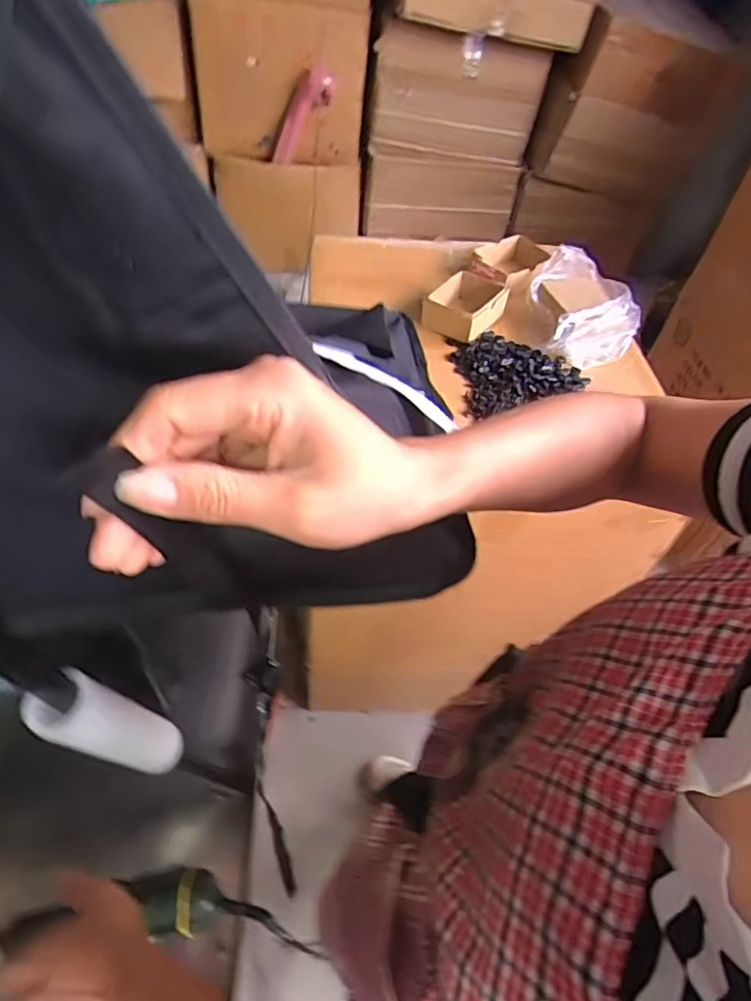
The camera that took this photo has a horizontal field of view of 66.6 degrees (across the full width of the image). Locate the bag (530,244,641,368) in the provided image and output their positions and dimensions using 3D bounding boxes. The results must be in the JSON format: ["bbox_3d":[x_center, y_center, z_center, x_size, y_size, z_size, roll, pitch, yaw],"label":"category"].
[{"bbox_3d":[0.382,-0.365,1.063,0.181,0.083,0.271,10,50,2],"label":"bag"}]

